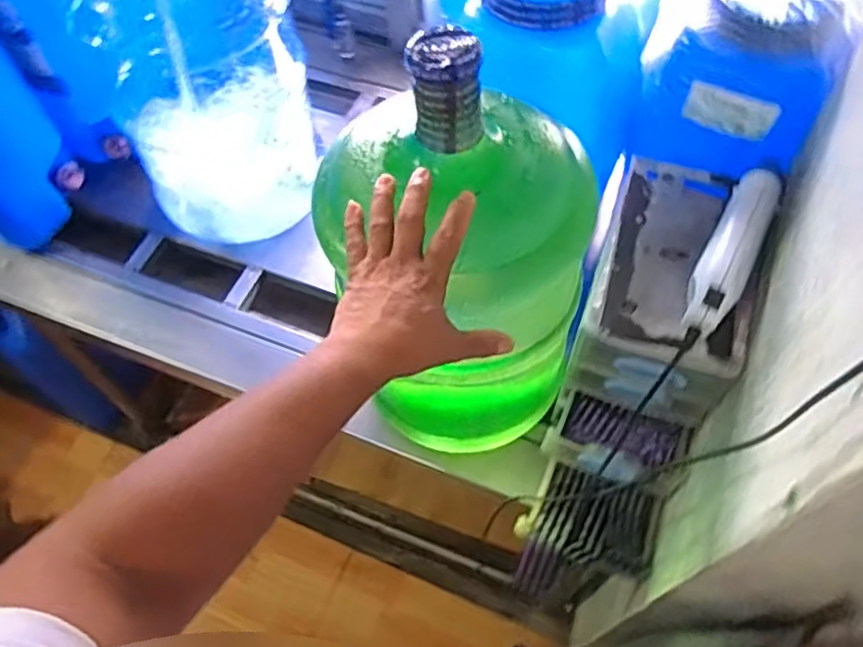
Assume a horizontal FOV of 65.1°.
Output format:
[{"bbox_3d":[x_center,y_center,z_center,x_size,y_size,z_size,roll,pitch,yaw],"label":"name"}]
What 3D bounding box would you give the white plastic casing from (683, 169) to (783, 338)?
[{"bbox_3d":[0.286,-0.067,0.648,0.043,0.047,0.188,26,64,17],"label":"white plastic casing"}]

